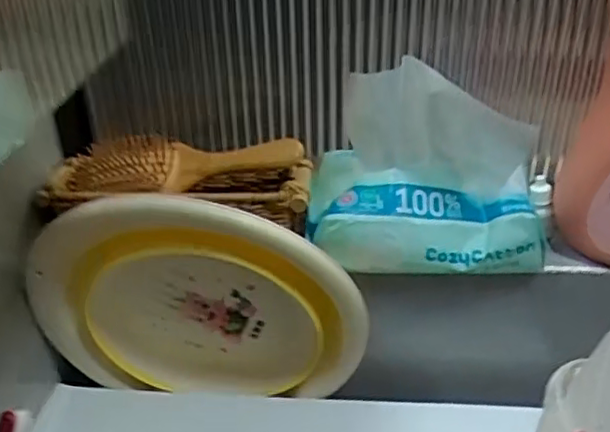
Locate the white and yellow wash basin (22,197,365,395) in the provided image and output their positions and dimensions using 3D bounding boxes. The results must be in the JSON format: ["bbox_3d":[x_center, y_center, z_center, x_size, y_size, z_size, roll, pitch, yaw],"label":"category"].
[{"bbox_3d":[-0.094,0.080,0.555,0.289,0.236,0.064,0,31,1],"label":"white and yellow wash basin"}]

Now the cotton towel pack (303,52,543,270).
[{"bbox_3d":[0.102,-0.042,0.534,0.187,0.155,0.090,2,31,4],"label":"cotton towel pack"}]

